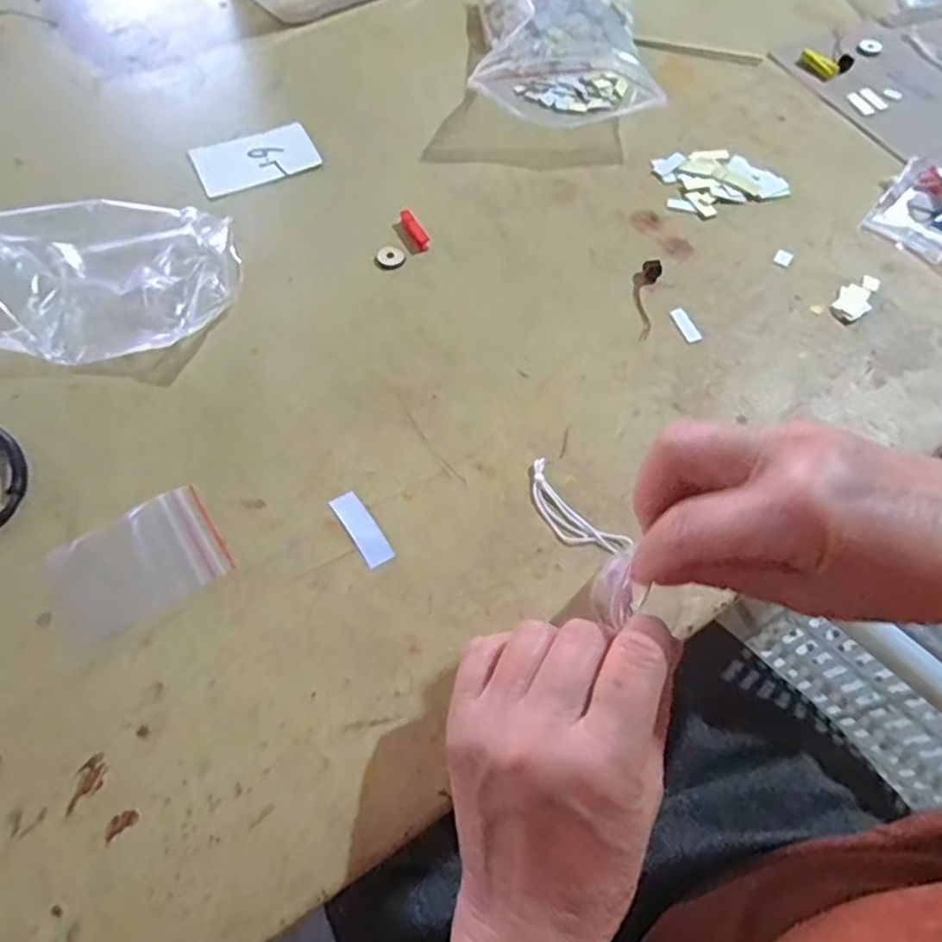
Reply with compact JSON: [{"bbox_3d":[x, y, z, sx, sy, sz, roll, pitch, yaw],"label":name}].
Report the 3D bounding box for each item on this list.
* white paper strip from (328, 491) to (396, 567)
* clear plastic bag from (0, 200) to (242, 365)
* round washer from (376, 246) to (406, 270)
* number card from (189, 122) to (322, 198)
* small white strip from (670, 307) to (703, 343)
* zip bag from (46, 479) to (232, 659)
[{"bbox_3d":[-0.060,0.031,0.363,0.016,0.004,0.048,-31,66,-17],"label":"white paper strip"},{"bbox_3d":[-0.243,-0.127,0.424,0.167,0.052,0.113,-3,61,-4],"label":"clear plastic bag"},{"bbox_3d":[-0.058,-0.154,0.473,0.020,0.004,0.020,1,61,-1],"label":"round washer"},{"bbox_3d":[-0.172,-0.250,0.527,0.093,0.004,0.059,-23,67,-13],"label":"number card"},{"bbox_3d":[0.147,-0.101,0.453,0.010,0.005,0.030,-18,63,-11],"label":"small white strip"},{"bbox_3d":[-0.178,0.049,0.352,0.083,0.004,0.061,-29,67,-19],"label":"zip bag"}]

